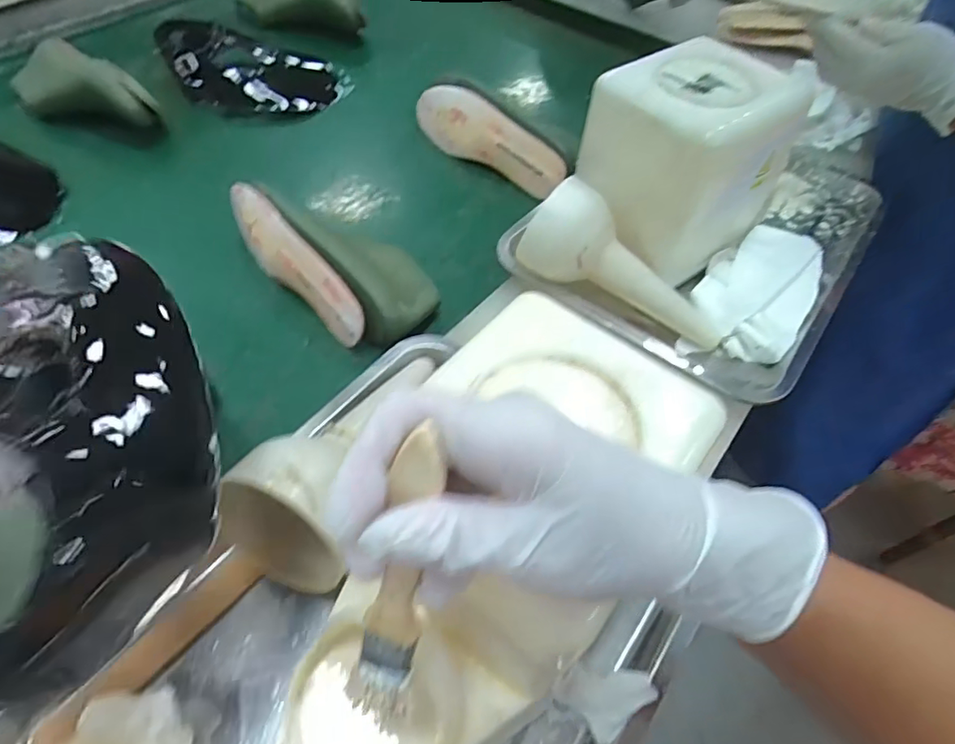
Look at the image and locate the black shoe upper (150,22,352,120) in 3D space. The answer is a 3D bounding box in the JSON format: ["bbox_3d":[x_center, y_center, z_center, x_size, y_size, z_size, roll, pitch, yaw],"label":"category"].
[{"bbox_3d":[-0.315,-0.418,0.774,0.248,0.064,0.136,7,55,1],"label":"black shoe upper"}]

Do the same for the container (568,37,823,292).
[{"bbox_3d":[0.190,-0.193,0.519,0.165,0.145,0.129,-31,63,-23],"label":"container"}]

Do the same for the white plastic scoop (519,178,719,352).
[{"bbox_3d":[0.131,-0.086,0.503,0.191,0.068,0.053,35,58,-2],"label":"white plastic scoop"}]

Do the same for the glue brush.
[{"bbox_3d":[-0.029,0.081,0.204,0.021,0.146,0.008,18,30,8],"label":"glue brush"}]

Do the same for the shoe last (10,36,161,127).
[{"bbox_3d":[-0.493,-0.358,0.702,0.205,0.060,0.091,21,56,11],"label":"shoe last"}]

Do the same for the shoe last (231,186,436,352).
[{"bbox_3d":[-0.152,-0.120,0.570,0.239,0.074,0.106,38,61,20],"label":"shoe last"}]

